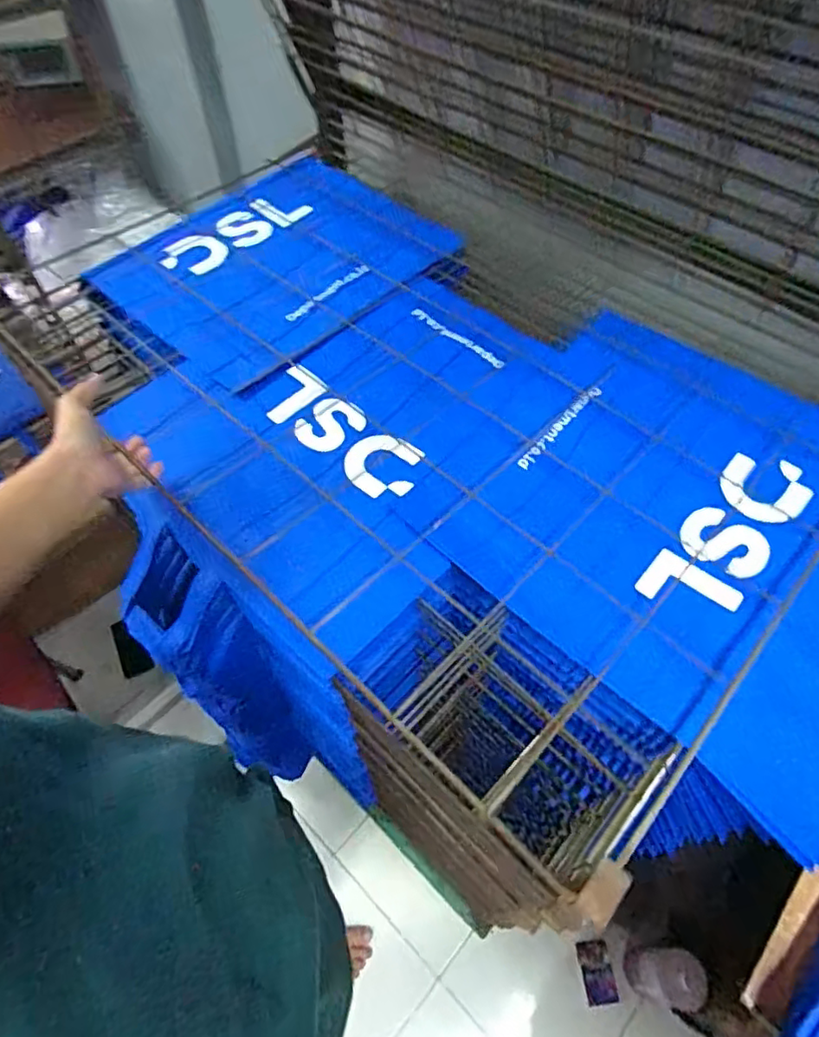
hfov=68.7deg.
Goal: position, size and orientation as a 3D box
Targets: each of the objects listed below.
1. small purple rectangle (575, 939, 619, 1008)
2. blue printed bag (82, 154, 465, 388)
[{"bbox_3d":[0.354,0.857,1.130,0.055,0.024,0.096,-5,56,-3],"label":"small purple rectangle"},{"bbox_3d":[-0.204,-0.394,0.911,0.404,0.035,0.445,38,64,23],"label":"blue printed bag"}]

